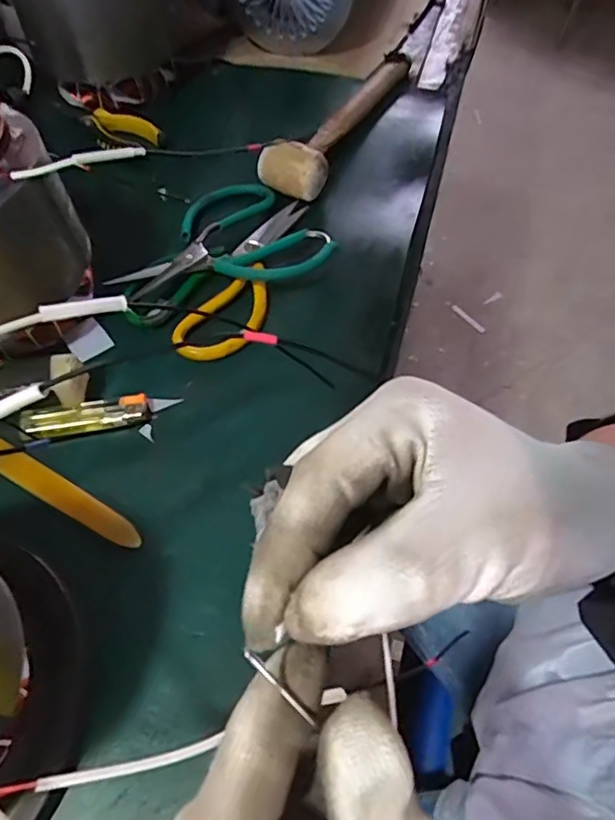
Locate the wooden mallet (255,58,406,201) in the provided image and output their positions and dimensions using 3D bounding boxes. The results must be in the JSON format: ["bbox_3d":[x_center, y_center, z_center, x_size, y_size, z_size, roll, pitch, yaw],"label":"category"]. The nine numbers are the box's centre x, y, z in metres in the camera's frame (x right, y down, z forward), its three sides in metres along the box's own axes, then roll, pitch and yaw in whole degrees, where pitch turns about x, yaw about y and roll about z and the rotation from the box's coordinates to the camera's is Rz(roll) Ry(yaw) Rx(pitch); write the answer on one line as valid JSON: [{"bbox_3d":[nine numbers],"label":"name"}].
[{"bbox_3d":[0.044,-0.308,0.574,0.064,0.040,0.273,27,61,12],"label":"wooden mallet"}]

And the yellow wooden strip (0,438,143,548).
[{"bbox_3d":[-0.167,0.053,0.369,0.139,0.007,0.019,28,61,13],"label":"yellow wooden strip"}]

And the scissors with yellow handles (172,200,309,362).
[{"bbox_3d":[-0.042,-0.118,0.467,0.058,0.013,0.199,23,60,10],"label":"scissors with yellow handles"}]

